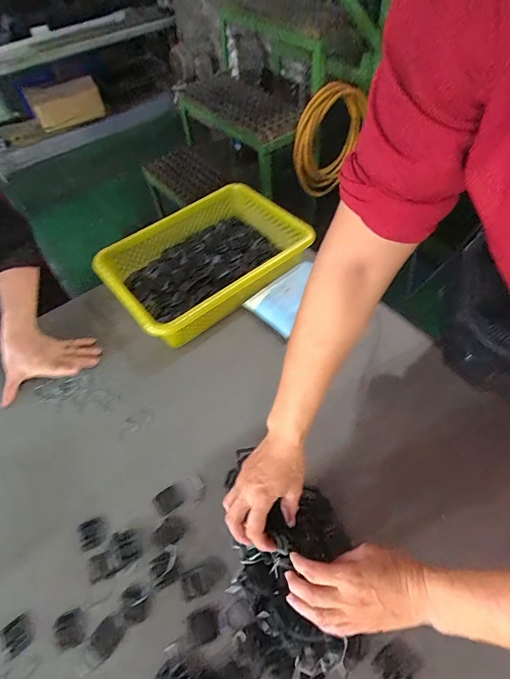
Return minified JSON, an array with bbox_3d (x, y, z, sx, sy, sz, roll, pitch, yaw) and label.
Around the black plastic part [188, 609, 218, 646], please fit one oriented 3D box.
[{"bbox_3d":[-0.059,0.332,0.424,0.031,0.004,0.032,-22,56,-10],"label":"black plastic part"}]

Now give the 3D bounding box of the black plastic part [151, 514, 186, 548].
[{"bbox_3d":[-0.113,0.255,0.483,0.030,0.006,0.042,38,66,26],"label":"black plastic part"}]

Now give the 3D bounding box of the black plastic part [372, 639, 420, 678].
[{"bbox_3d":[0.150,0.345,0.388,0.042,0.004,0.036,-33,59,-16],"label":"black plastic part"}]

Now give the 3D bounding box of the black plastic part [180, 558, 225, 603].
[{"bbox_3d":[-0.064,0.293,0.450,0.053,0.007,0.032,-25,57,-12],"label":"black plastic part"}]

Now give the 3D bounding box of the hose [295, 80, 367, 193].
[{"bbox_3d":[0.293,-0.786,1.456,0.336,0.371,0.061,-36,60,-18],"label":"hose"}]

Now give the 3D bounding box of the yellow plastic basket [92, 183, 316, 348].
[{"bbox_3d":[-0.094,-0.154,0.704,0.359,0.078,0.252,-36,60,-18],"label":"yellow plastic basket"}]

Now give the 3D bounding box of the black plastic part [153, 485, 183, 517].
[{"bbox_3d":[-0.121,0.222,0.503,0.034,0.007,0.029,-33,59,-16],"label":"black plastic part"}]

